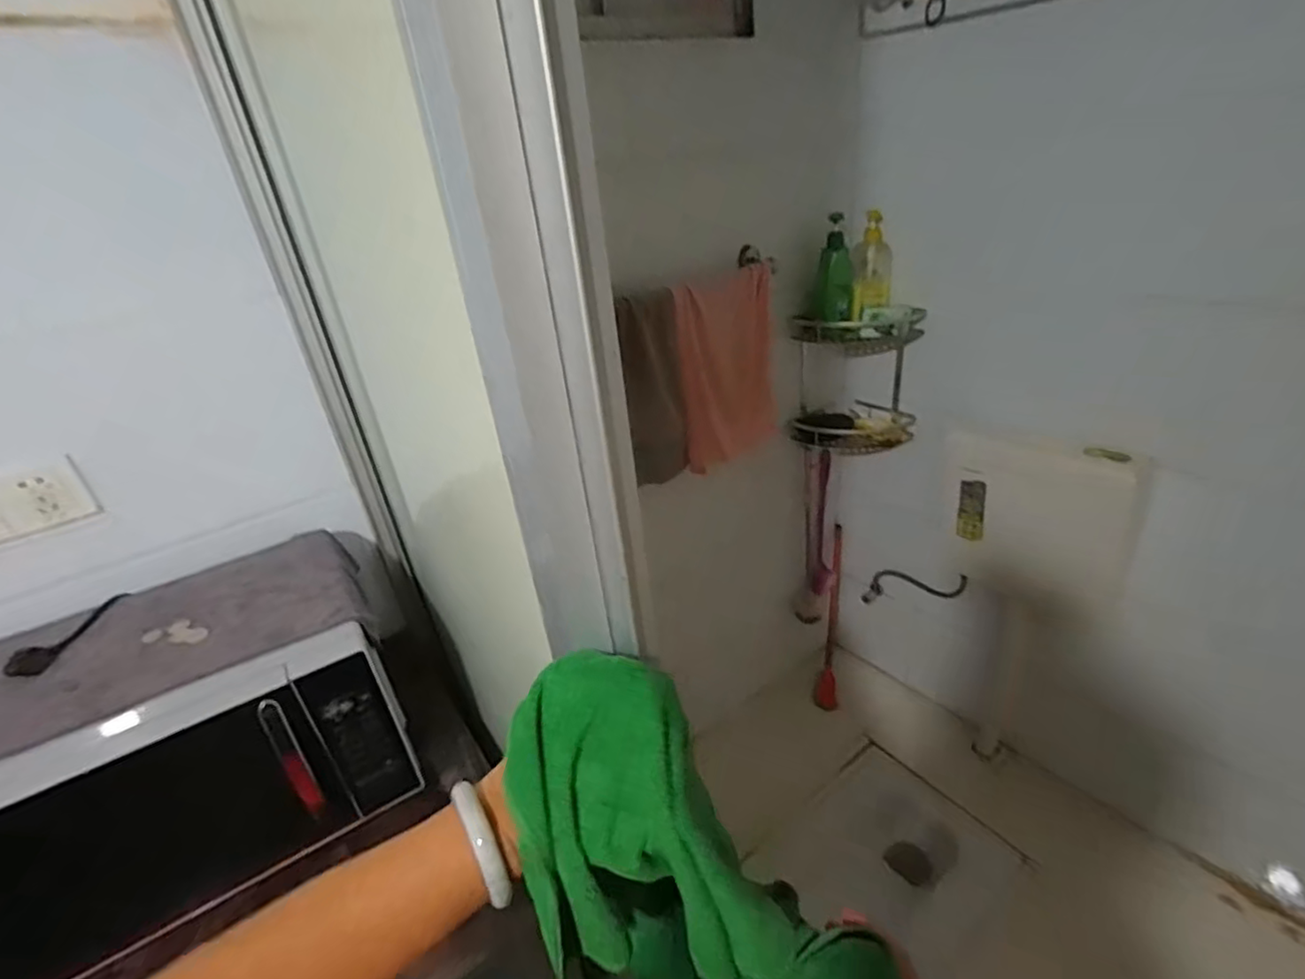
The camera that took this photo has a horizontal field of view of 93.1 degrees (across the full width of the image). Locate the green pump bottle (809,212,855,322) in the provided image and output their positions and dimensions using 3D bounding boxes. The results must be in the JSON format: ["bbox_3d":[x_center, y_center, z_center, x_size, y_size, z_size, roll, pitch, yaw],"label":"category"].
[{"bbox_3d":[0.393,-0.478,1.348,0.086,0.204,0.081,4,30,19],"label":"green pump bottle"}]

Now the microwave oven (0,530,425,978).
[{"bbox_3d":[-0.564,0.302,0.756,0.459,0.259,0.351,-22,32,-26],"label":"microwave oven"}]

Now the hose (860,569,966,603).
[{"bbox_3d":[0.711,0.266,1.698,0.035,0.088,0.314,-32,13,-38],"label":"hose"}]

